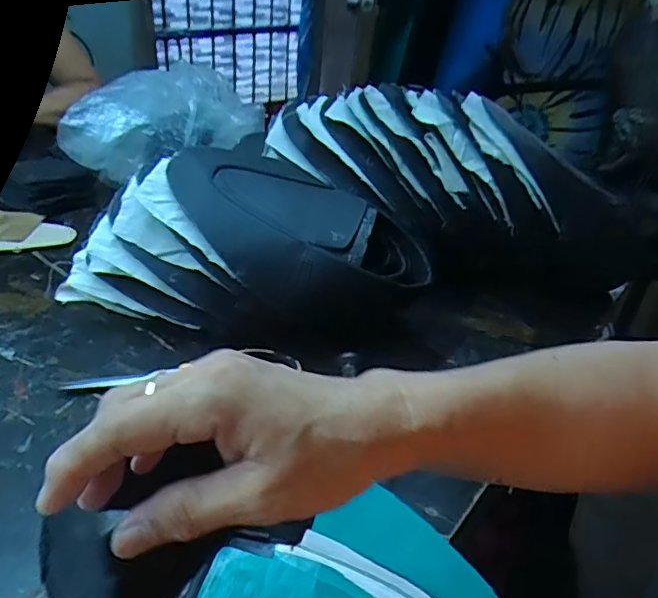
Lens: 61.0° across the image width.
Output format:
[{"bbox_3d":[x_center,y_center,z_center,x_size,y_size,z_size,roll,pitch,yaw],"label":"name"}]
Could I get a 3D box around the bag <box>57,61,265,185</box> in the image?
[{"bbox_3d":[-0.220,-0.282,0.859,0.104,0.105,0.364,22,35,25],"label":"bag"}]

